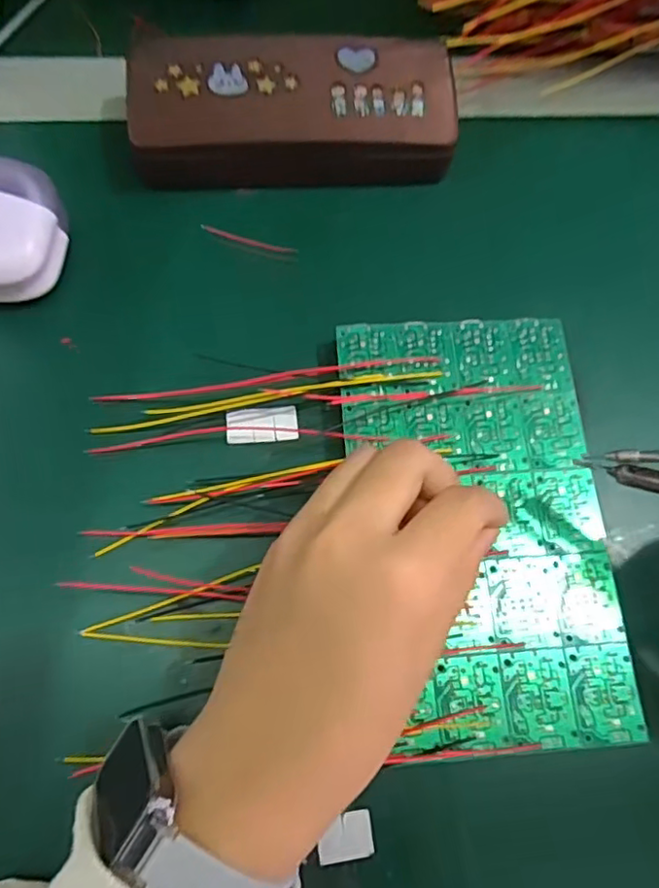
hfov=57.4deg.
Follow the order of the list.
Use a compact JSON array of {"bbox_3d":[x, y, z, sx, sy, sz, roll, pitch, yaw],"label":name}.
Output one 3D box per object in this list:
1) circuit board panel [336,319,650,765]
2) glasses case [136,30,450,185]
[{"bbox_3d":[0.061,0.029,0.244,0.100,0.006,0.174,-4,71,-4],"label":"circuit board panel"},{"bbox_3d":[-0.016,-0.157,0.289,0.151,0.038,0.062,-4,71,-6],"label":"glasses case"}]

